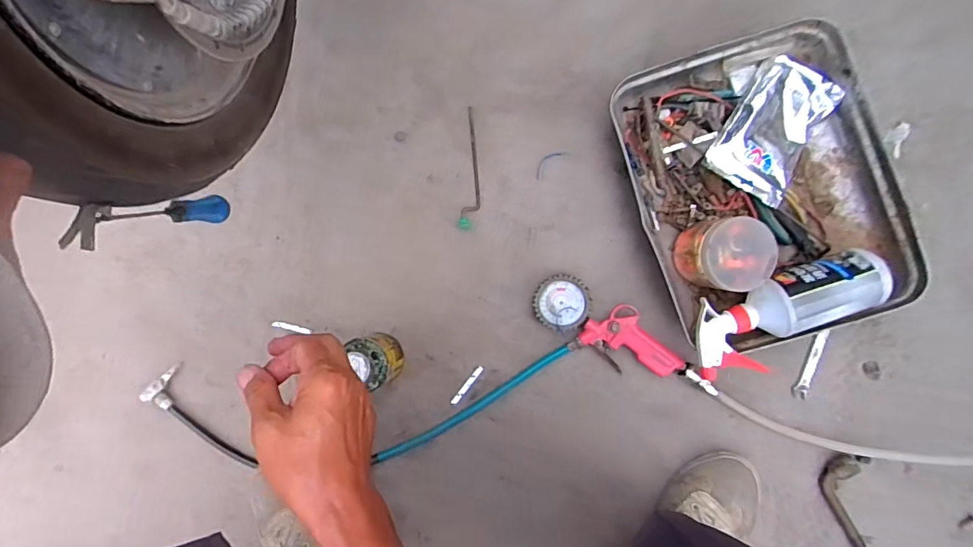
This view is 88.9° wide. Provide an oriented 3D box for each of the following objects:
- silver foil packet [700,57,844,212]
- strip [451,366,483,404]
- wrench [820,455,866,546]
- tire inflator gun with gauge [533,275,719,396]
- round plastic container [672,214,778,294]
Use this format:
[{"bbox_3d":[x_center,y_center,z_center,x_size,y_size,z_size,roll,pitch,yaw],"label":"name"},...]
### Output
[{"bbox_3d":[0.353,-0.180,0.618,0.103,0.032,0.171,30,89,7],"label":"silver foil packet"},{"bbox_3d":[-0.026,0.148,0.655,0.008,0.004,0.061,39,90,5],"label":"strip"},{"bbox_3d":[0.450,0.315,0.596,0.042,0.023,0.177,-16,86,3],"label":"wrench"},{"bbox_3d":[0.174,0.083,0.626,0.252,0.035,0.078,26,89,5],"label":"tire inflator gun with gauge"},{"bbox_3d":[0.283,-0.022,0.594,0.085,0.081,0.089,0,87,4],"label":"round plastic container"}]

